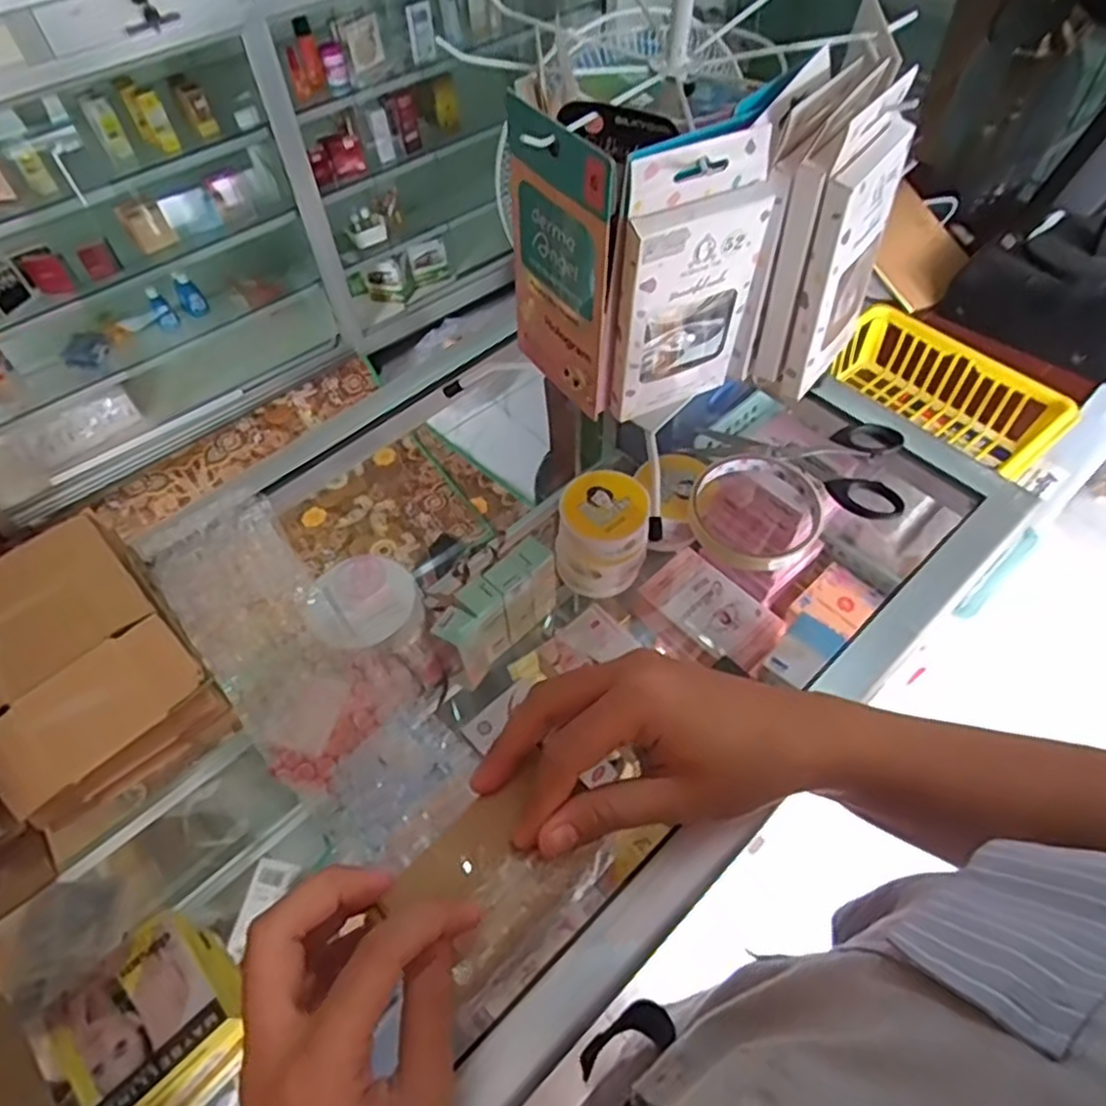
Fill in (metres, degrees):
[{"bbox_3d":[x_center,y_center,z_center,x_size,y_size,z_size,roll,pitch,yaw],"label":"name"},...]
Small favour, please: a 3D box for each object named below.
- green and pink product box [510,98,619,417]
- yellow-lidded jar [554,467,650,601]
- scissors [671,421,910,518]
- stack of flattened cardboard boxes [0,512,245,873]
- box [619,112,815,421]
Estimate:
[{"bbox_3d":[0.002,-0.143,0.363,0.020,0.138,0.076,-23,57,-14],"label":"green and pink product box"},{"bbox_3d":[0.047,-0.017,0.688,0.081,0.095,0.077,-1,55,1],"label":"yellow-lidded jar"},{"bbox_3d":[0.166,-0.066,0.504,0.144,0.019,0.081,12,56,10],"label":"scissors"},{"bbox_3d":[-0.255,0.059,0.387,0.104,0.057,0.142,-34,61,-20],"label":"stack of flattened cardboard boxes"},{"bbox_3d":[0.071,-0.132,0.354,0.083,0.137,0.022,-20,57,-12],"label":"box"}]

